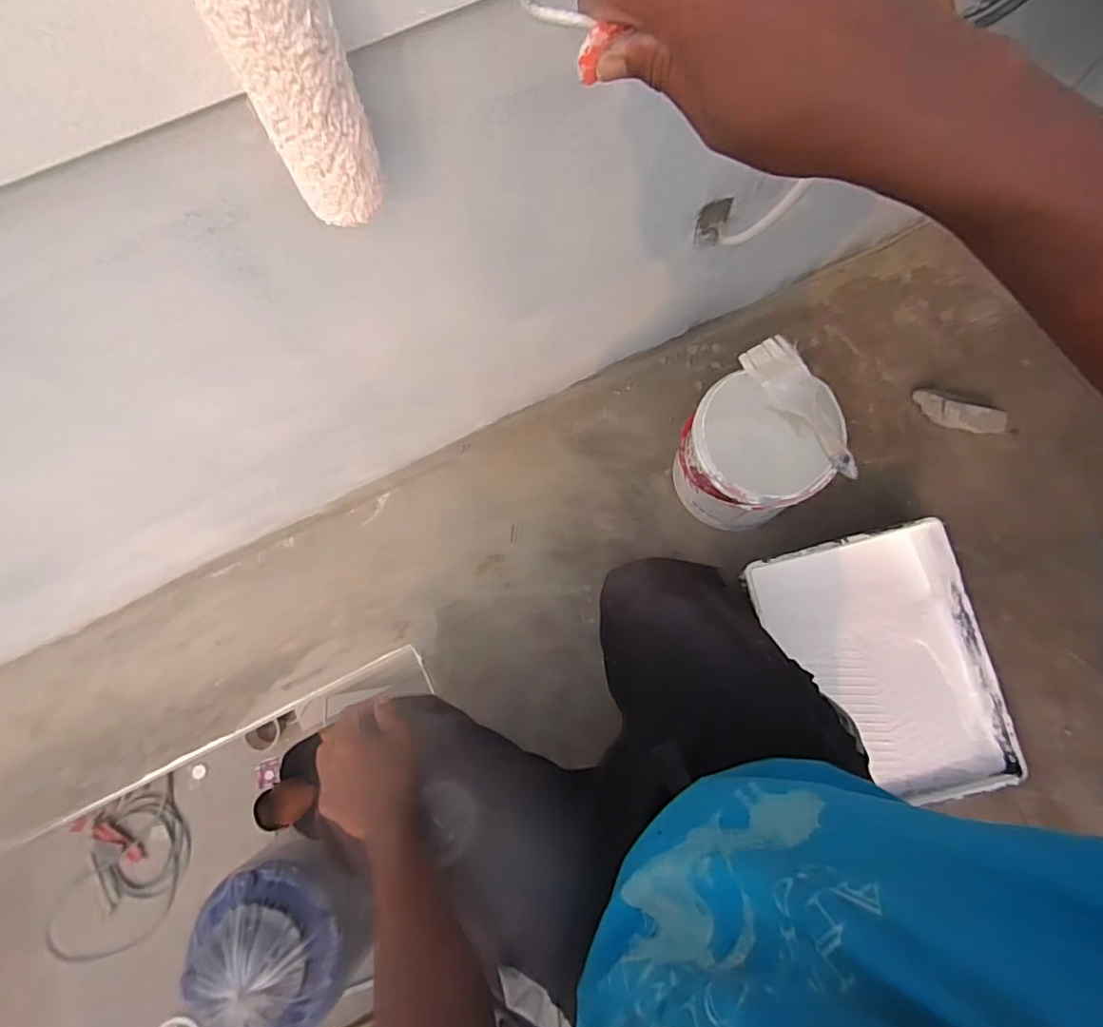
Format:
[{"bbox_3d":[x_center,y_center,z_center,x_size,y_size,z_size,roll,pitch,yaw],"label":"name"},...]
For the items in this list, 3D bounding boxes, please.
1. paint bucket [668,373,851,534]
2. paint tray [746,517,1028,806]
[{"bbox_3d":[0.267,-0.078,0.768,0.171,0.194,0.178,0,76,1],"label":"paint bucket"},{"bbox_3d":[0.431,0.205,0.753,0.262,0.082,0.348,-16,76,-3],"label":"paint tray"}]

